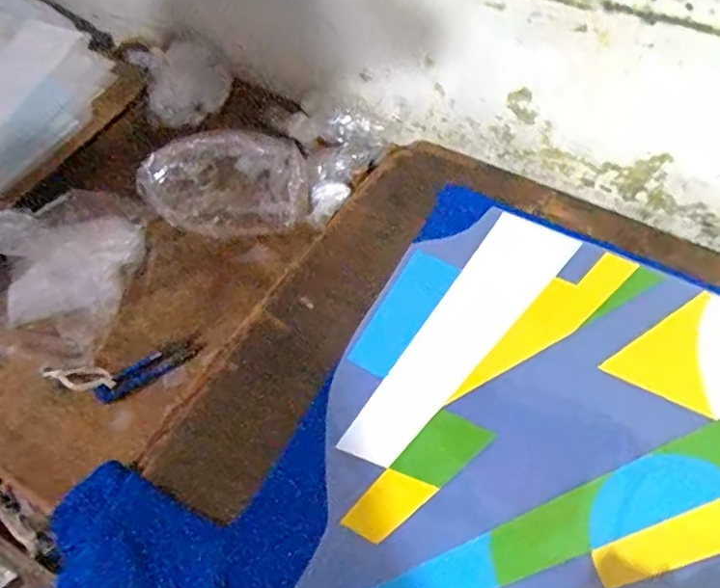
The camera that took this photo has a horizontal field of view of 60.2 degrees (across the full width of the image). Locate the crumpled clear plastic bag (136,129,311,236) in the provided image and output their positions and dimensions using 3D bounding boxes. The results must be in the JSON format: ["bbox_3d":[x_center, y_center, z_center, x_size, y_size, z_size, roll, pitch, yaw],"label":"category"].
[{"bbox_3d":[-0.164,-0.149,0.757,0.190,0.085,0.129,-12,56,-3],"label":"crumpled clear plastic bag"}]

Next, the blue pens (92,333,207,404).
[{"bbox_3d":[-0.235,0.084,0.695,0.121,0.012,0.029,-27,59,-12],"label":"blue pens"}]

